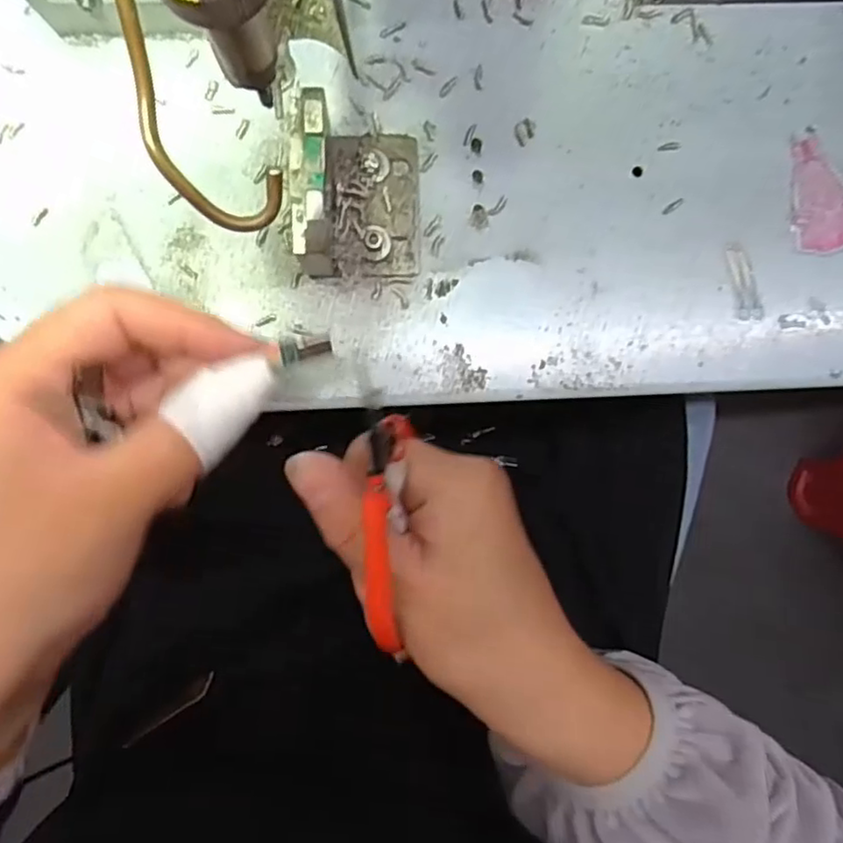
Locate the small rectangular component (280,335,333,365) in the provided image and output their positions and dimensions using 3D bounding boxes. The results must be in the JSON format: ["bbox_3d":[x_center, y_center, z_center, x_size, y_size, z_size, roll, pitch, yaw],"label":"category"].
[{"bbox_3d":[-0.033,-0.021,0.187,0.015,0.004,0.007,-16,97,-17],"label":"small rectangular component"}]

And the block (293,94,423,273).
[{"bbox_3d":[-0.020,-0.076,0.214,0.041,0.046,0.055,2,92,-3],"label":"block"}]

